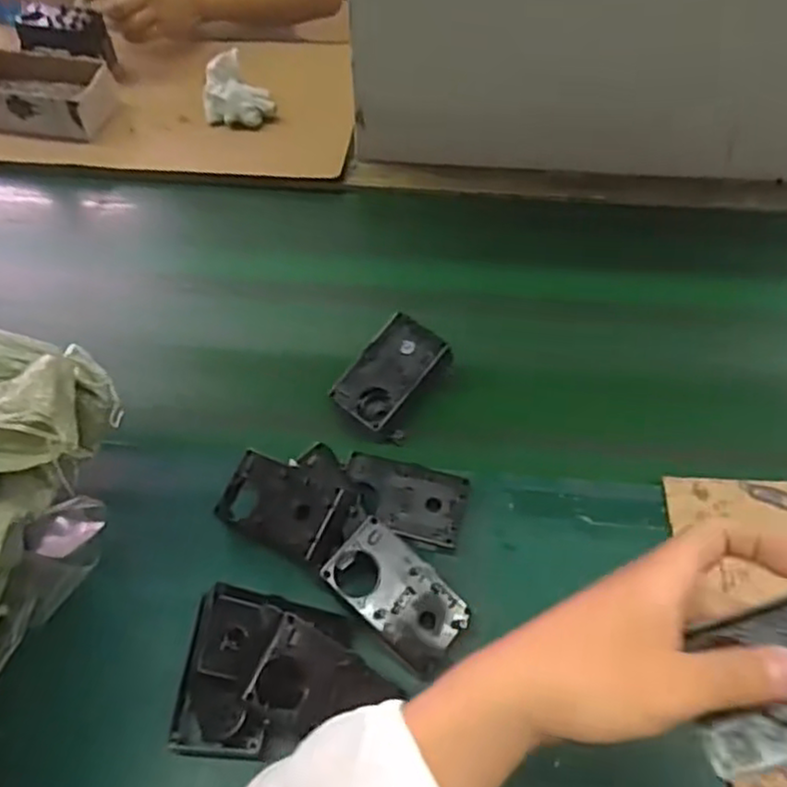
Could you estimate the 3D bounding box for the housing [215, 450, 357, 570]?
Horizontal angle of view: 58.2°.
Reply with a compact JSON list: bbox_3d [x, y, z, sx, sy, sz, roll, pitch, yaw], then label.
[{"bbox_3d":[-0.083,0.084,0.531,0.100,0.030,0.061,21,74,33],"label":"housing"}]

